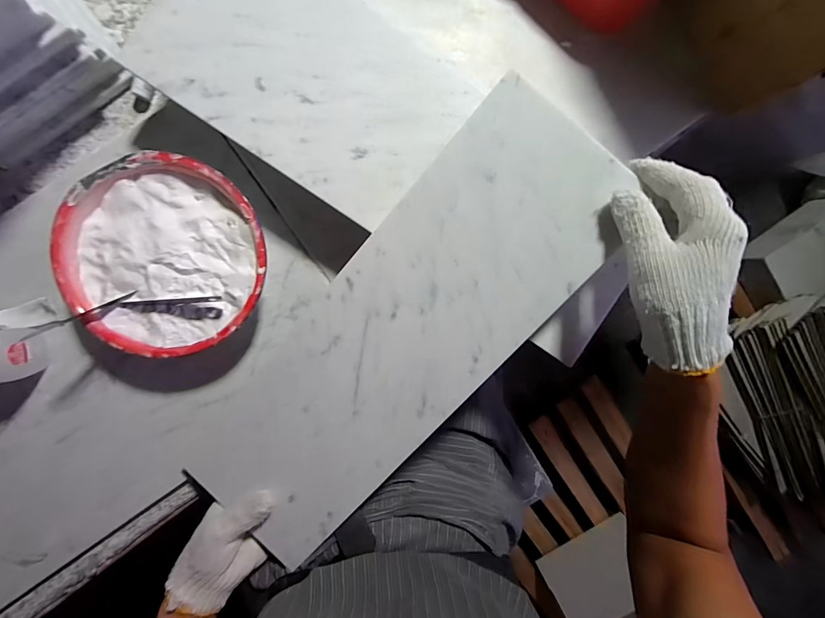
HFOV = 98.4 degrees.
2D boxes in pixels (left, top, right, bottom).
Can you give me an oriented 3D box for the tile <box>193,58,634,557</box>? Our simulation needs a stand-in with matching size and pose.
[{"bbox_3d":[-0.019,0.035,0.312,0.151,0.016,0.443,43,100,2],"label":"tile"}]

